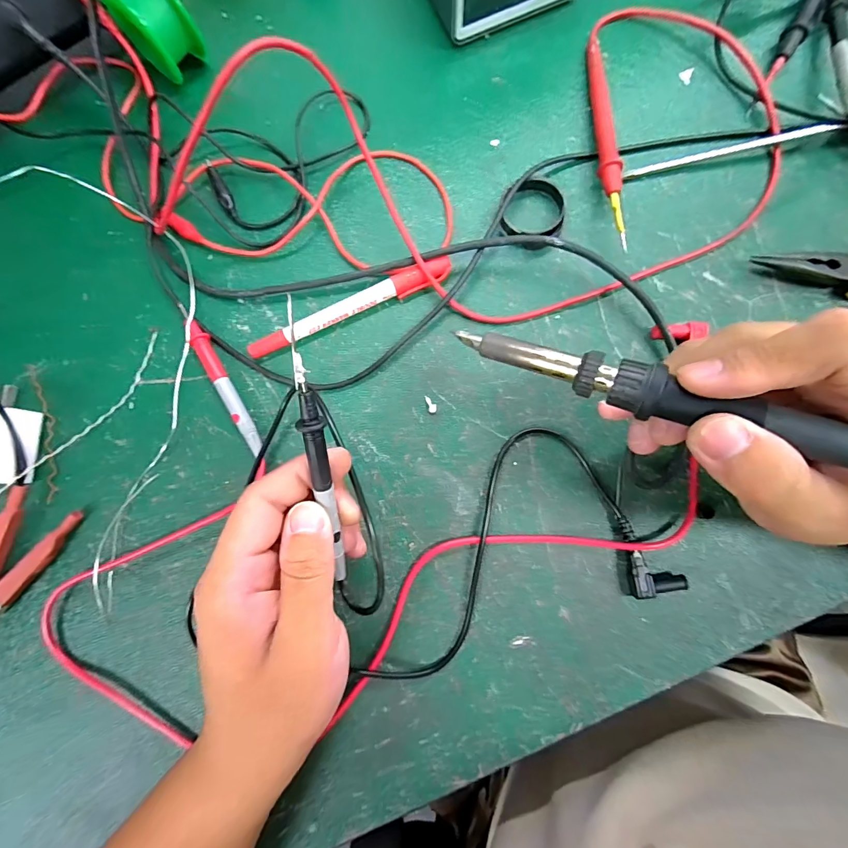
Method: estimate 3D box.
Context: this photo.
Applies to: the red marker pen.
[{"bbox_3d":[-0.047,-0.075,0.259,0.137,0.013,0.012,-23,82,-1],"label":"red marker pen"}]

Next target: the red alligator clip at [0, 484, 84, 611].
[{"bbox_3d":[-0.254,0.089,0.244,0.038,0.016,0.096,29,85,6],"label":"red alligator clip"}]

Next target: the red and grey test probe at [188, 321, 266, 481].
[{"bbox_3d":[-0.122,-0.016,0.256,0.012,0.009,0.107,-28,82,-1],"label":"red and grey test probe"}]

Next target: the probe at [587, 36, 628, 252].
[{"bbox_3d":[0.119,-0.186,0.265,0.013,0.016,0.156,0,83,2],"label":"probe"}]

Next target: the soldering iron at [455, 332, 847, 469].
[{"bbox_3d":[0.116,-0.004,0.143,0.221,0.015,0.018,20,84,21],"label":"soldering iron"}]

